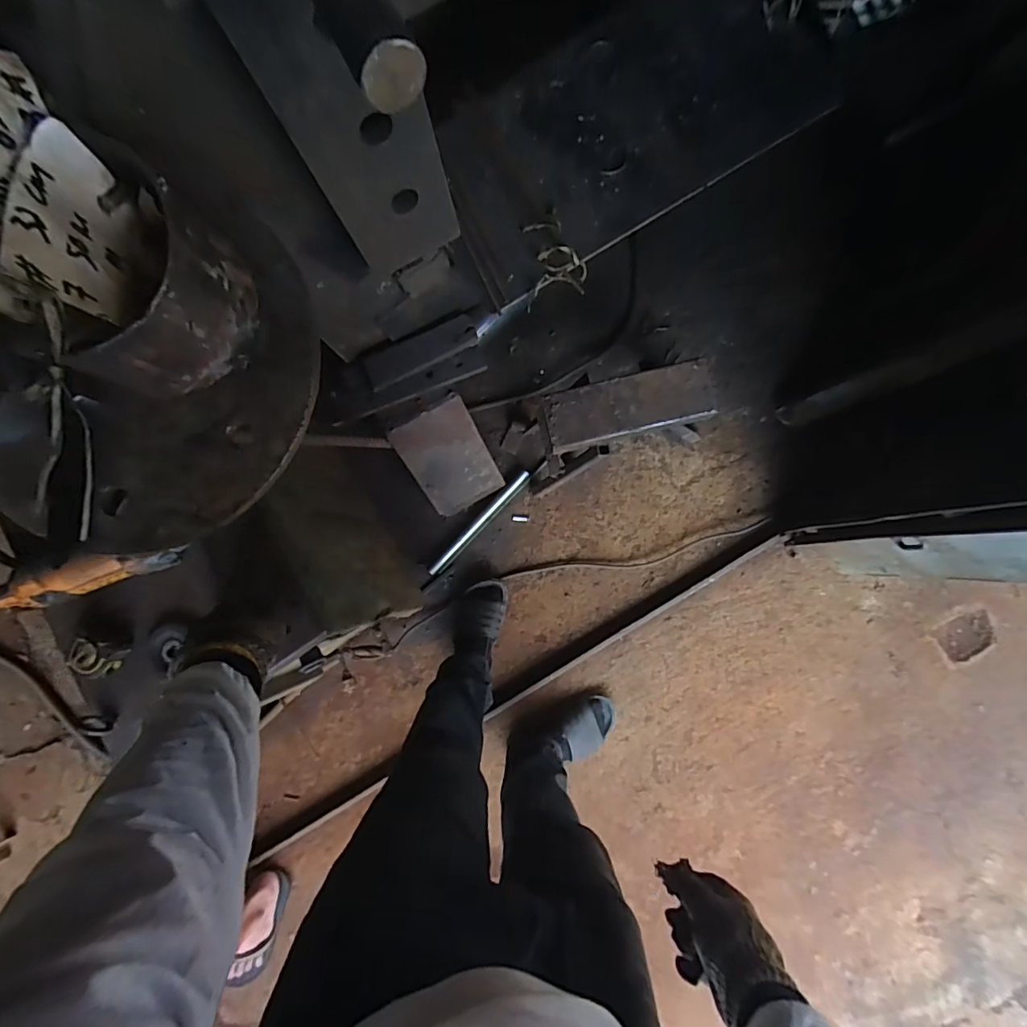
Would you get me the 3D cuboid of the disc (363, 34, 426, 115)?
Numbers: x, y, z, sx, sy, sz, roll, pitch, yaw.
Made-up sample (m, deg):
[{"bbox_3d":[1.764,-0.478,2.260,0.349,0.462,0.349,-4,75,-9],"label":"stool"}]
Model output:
[{"bbox_3d":[-0.060,-0.221,0.262,0.033,0.031,0.005,-30,84,3],"label":"disc"}]

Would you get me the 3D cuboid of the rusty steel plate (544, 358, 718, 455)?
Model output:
[{"bbox_3d":[0.197,-0.183,0.887,0.282,0.025,0.107,-14,85,4],"label":"rusty steel plate"}]

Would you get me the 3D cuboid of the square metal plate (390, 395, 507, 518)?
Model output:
[{"bbox_3d":[-0.126,-0.106,1.041,0.152,0.012,0.235,-30,129,-3],"label":"square metal plate"}]

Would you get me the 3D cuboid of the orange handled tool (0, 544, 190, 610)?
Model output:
[{"bbox_3d":[-0.604,0.089,0.660,0.390,0.055,0.059,-15,85,4],"label":"orange handled tool"}]

